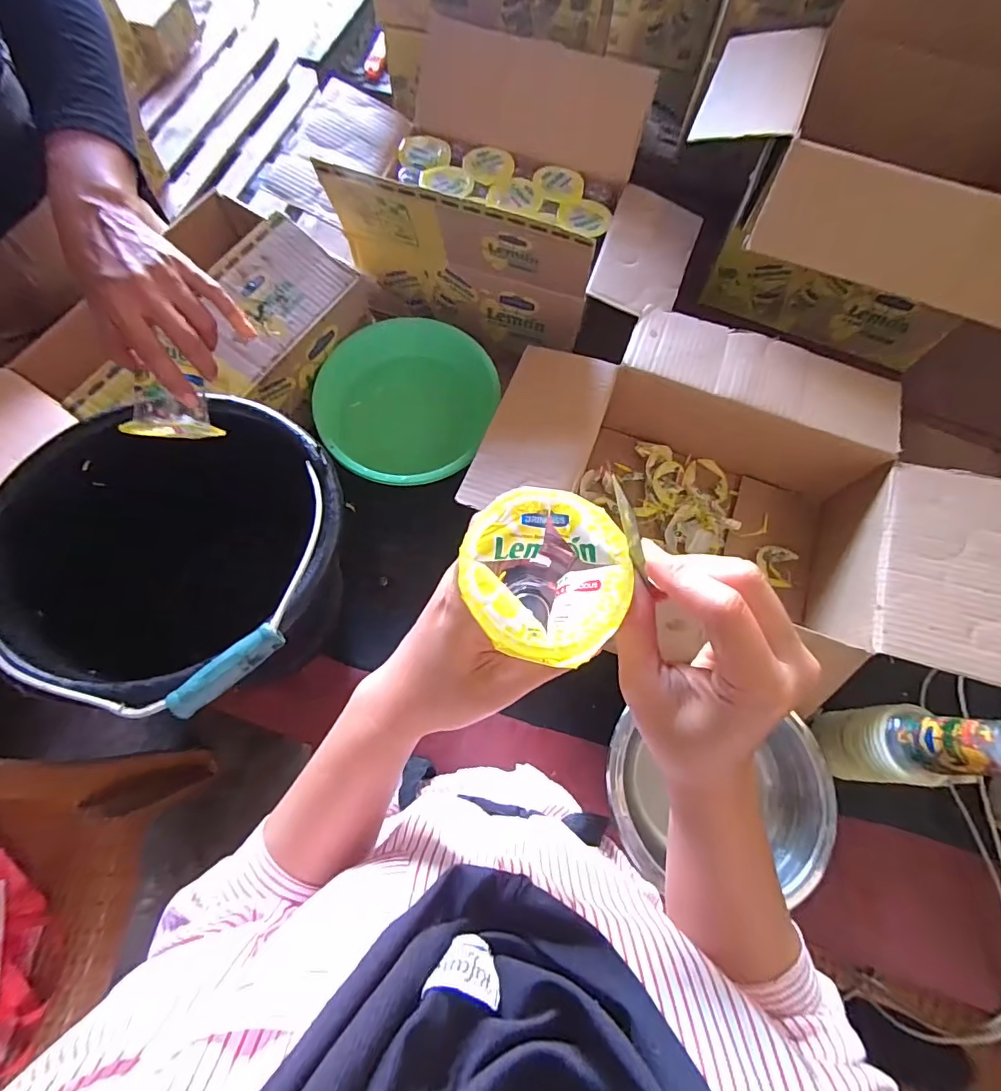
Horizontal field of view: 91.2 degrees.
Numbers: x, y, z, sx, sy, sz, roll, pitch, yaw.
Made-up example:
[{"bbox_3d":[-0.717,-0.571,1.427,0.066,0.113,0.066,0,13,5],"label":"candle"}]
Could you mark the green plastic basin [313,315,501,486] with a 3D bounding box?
[{"bbox_3d":[-0.134,-0.177,0.662,0.202,0.141,0.214,1,71,-2],"label":"green plastic basin"}]

